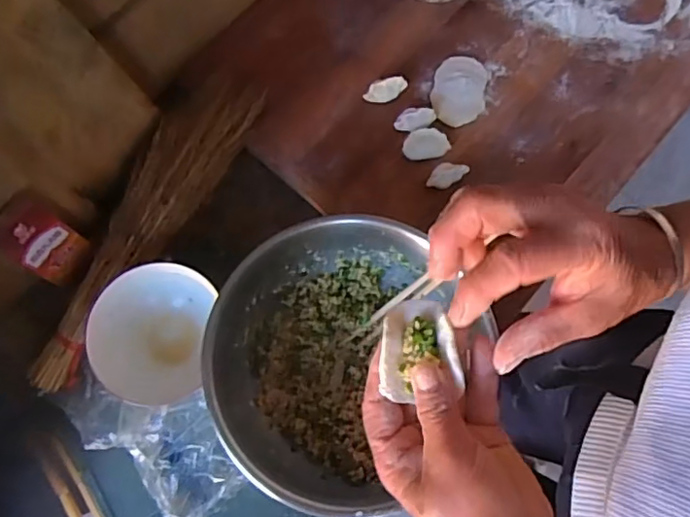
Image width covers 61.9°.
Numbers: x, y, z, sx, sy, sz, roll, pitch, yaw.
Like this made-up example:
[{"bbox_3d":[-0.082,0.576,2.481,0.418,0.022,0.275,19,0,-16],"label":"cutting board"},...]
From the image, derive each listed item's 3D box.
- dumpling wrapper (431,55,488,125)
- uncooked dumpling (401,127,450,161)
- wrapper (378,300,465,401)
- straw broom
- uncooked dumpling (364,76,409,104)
[{"bbox_3d":[0.136,-0.200,0.683,0.063,0.011,0.091,9,77,2],"label":"dumpling wrapper"},{"bbox_3d":[0.093,-0.132,0.657,0.053,0.016,0.032,-9,77,-3],"label":"uncooked dumpling"},{"bbox_3d":[0.041,0.051,0.329,0.042,0.023,0.055,-10,77,-3],"label":"wrapper"},{"bbox_3d":[-0.217,-0.040,0.612,0.087,0.045,0.389,28,78,6],"label":"straw broom"},{"bbox_3d":[0.048,-0.197,0.674,0.050,0.027,0.019,-18,77,-5],"label":"uncooked dumpling"}]

